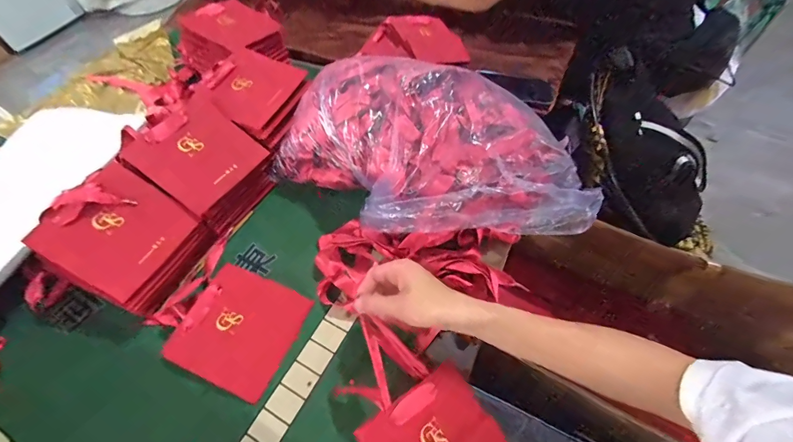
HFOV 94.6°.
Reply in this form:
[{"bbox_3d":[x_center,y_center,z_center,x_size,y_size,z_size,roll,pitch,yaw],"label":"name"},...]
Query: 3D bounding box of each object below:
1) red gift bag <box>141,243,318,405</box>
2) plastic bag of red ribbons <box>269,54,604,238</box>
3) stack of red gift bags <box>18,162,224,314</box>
[{"bbox_3d":[-0.221,0.130,0.491,0.179,0.023,0.147,21,60,14],"label":"red gift bag"},{"bbox_3d":[0.042,-0.094,0.508,0.452,0.146,0.215,15,58,11],"label":"plastic bag of red ribbons"},{"bbox_3d":[-0.359,0.025,0.494,0.145,0.109,0.144,22,60,15],"label":"stack of red gift bags"}]

